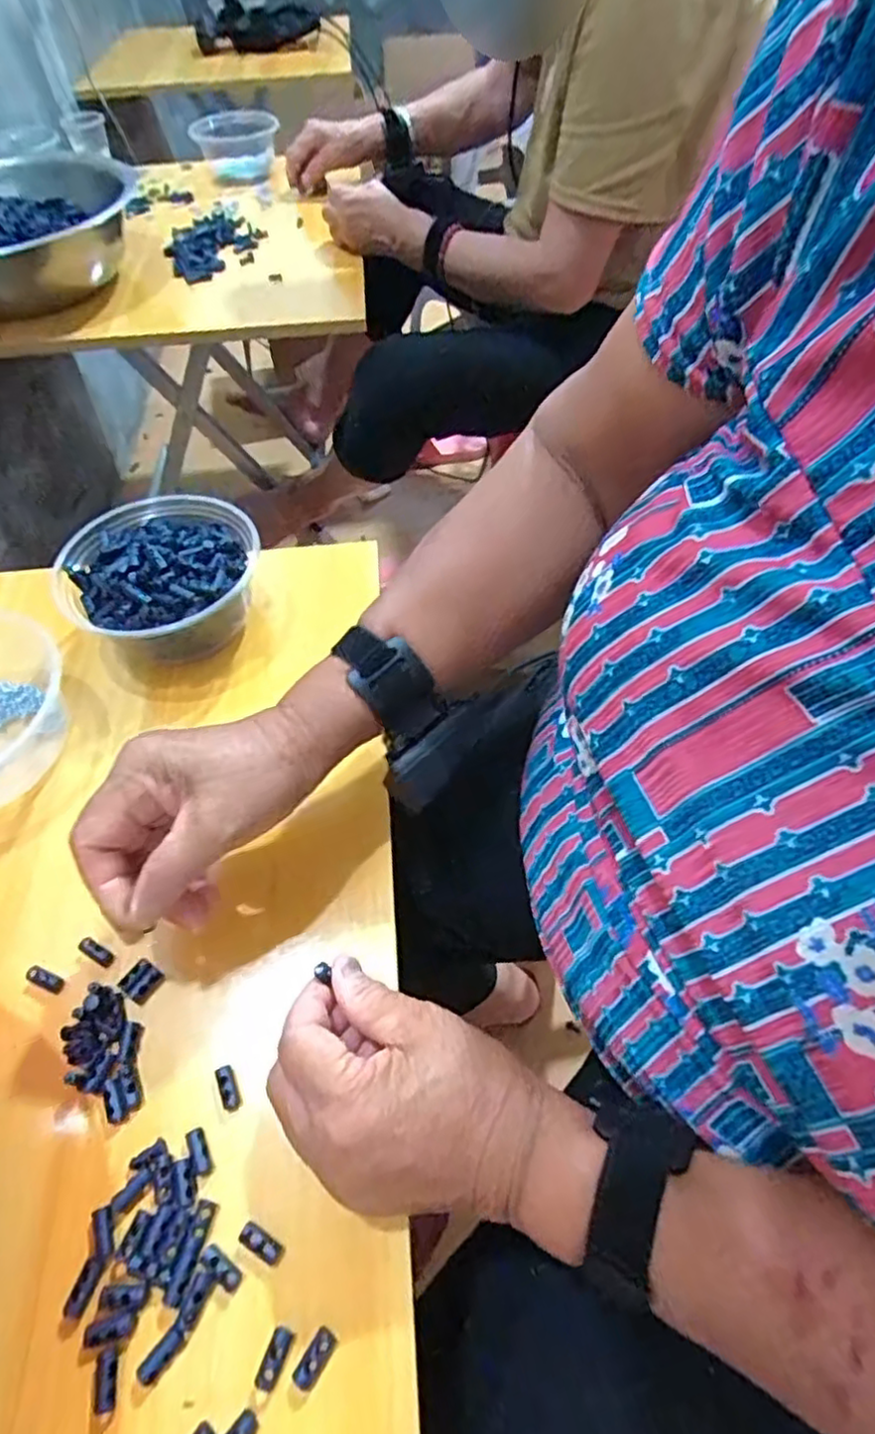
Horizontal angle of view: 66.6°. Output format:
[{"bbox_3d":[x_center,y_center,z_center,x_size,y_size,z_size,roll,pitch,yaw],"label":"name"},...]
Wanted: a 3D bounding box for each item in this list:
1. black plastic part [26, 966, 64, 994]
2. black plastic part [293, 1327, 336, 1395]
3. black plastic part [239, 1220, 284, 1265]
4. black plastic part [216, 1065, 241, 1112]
[{"bbox_3d":[-0.208,0.139,0.353,0.023,0.004,0.009,20,60,14],"label":"black plastic part"},{"bbox_3d":[-0.049,0.256,0.266,0.010,0.004,0.019,30,62,20],"label":"black plastic part"},{"bbox_3d":[-0.076,0.226,0.287,0.019,0.005,0.008,28,62,19],"label":"black plastic part"},{"bbox_3d":[-0.101,0.178,0.320,0.009,0.006,0.020,-23,59,-13],"label":"black plastic part"}]

